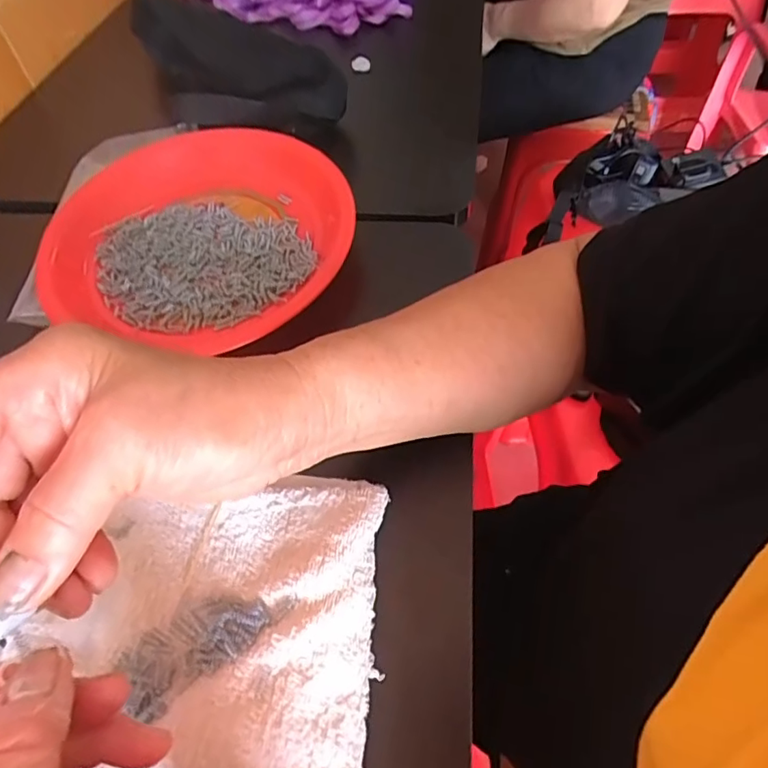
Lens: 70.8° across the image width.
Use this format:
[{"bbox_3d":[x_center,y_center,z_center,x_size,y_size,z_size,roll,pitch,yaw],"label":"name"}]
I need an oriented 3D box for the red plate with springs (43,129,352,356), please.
[{"bbox_3d":[-0.137,-0.110,0.403,0.227,0.044,0.198,-9,54,-3],"label":"red plate with springs"}]

